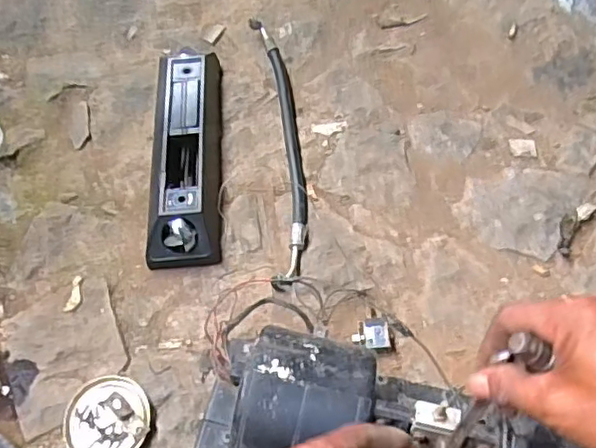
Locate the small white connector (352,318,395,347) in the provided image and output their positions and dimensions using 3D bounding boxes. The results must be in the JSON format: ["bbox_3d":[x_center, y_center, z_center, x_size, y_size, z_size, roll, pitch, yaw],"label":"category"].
[{"bbox_3d":[0.098,0.145,0.809,0.052,0.014,0.041,-10,61,-3],"label":"small white connector"}]

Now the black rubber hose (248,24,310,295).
[{"bbox_3d":[-0.026,-0.130,0.969,0.060,0.030,0.511,-6,60,-1],"label":"black rubber hose"}]

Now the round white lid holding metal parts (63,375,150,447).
[{"bbox_3d":[-0.237,0.244,0.764,0.100,0.018,0.106,-1,60,2],"label":"round white lid holding metal parts"}]

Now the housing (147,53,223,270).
[{"bbox_3d":[-0.174,-0.118,0.952,0.105,0.065,0.374,-3,60,0],"label":"housing"}]

